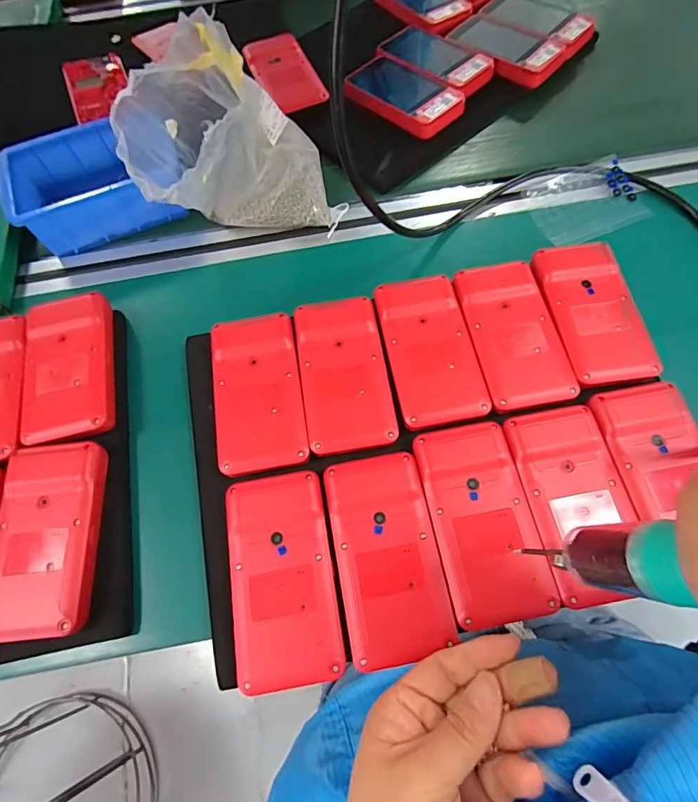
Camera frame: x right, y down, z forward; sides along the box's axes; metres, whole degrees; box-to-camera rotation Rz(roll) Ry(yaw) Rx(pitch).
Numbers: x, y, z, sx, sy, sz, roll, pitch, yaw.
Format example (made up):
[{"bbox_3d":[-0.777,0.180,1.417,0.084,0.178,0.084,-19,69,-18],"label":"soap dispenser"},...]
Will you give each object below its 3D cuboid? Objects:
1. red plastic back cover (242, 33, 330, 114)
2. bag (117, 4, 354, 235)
[{"bbox_3d":[-0.068,-0.352,0.458,0.063,0.005,0.129,-21,67,-7],"label":"red plastic back cover"},{"bbox_3d":[-0.099,-0.212,0.345,0.157,0.130,0.109,-20,67,-6],"label":"bag"}]

